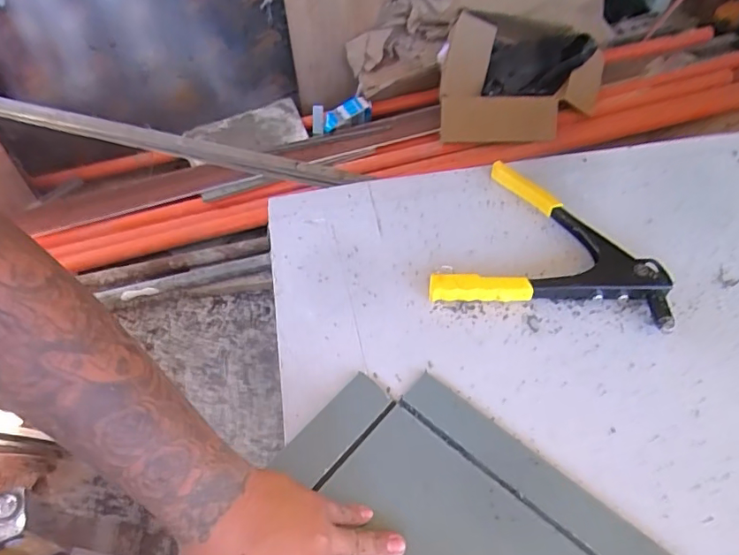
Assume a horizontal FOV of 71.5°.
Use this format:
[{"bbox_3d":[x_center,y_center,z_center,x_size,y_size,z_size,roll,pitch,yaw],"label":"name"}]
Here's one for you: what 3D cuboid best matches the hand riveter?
[{"bbox_3d":[0.206,-0.050,0.595,0.238,0.031,0.215,8,53,10],"label":"hand riveter"}]

